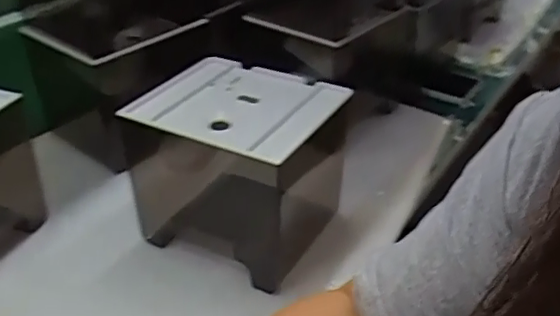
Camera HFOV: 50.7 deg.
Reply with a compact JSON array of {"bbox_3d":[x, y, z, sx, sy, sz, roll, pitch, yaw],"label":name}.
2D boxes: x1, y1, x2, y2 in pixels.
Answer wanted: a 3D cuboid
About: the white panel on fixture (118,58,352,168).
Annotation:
[{"bbox_3d":[-0.033,-0.047,0.511,0.154,0.010,0.137,17,37,26],"label":"white panel on fixture"}]

